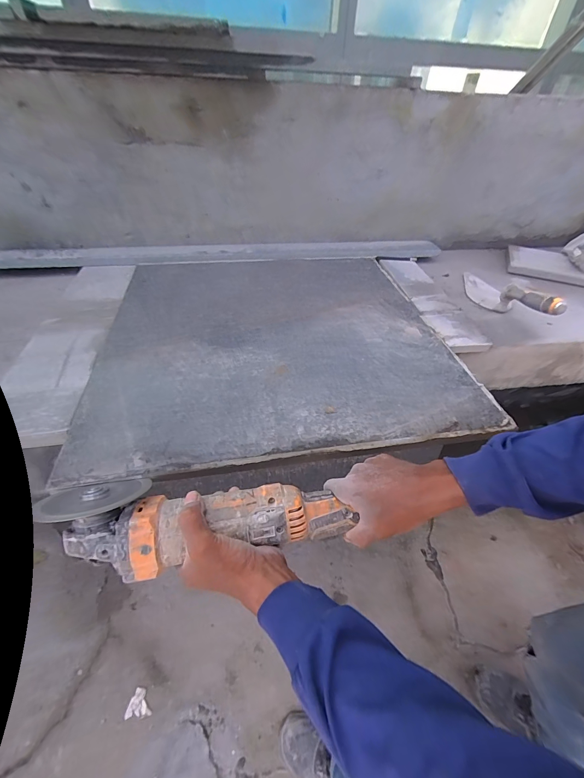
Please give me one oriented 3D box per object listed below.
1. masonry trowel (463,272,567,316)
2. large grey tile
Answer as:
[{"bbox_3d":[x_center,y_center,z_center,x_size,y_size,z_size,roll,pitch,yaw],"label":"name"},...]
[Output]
[{"bbox_3d":[0.466,-0.215,0.716,0.063,0.069,0.328,2,24,-1],"label":"masonry trowel"},{"bbox_3d":[-0.029,-0.122,0.603,0.589,0.009,0.583,-6,46,-9],"label":"large grey tile"}]

